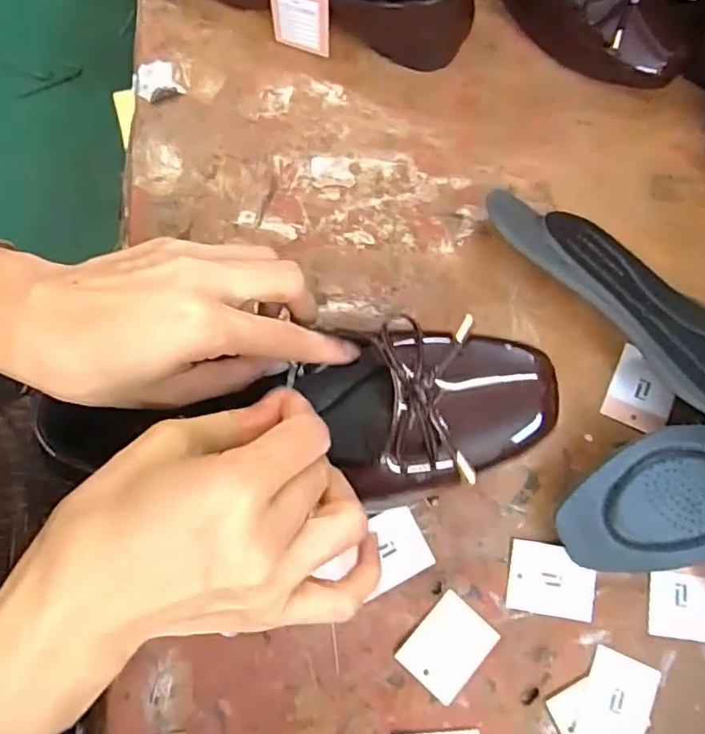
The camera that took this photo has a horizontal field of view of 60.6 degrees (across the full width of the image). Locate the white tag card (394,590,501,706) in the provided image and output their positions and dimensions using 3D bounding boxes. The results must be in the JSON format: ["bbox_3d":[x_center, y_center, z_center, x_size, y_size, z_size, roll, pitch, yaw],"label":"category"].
[{"bbox_3d":[0.056,0.163,0.350,0.040,0.004,0.050,42,82,7],"label":"white tag card"}]

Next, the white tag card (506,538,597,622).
[{"bbox_3d":[0.119,0.128,0.359,0.051,0.004,0.041,9,80,1],"label":"white tag card"}]

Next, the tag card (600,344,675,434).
[{"bbox_3d":[0.185,0.016,0.383,0.041,0.004,0.047,25,81,4],"label":"tag card"}]

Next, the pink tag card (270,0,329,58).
[{"bbox_3d":[-0.035,-0.229,0.394,0.040,0.050,0.004,19,69,5],"label":"pink tag card"}]

